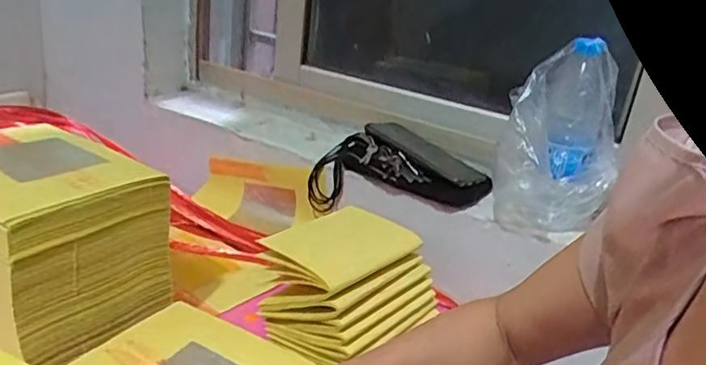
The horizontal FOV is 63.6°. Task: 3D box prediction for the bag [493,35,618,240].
[{"bbox_3d":[0.234,-0.044,0.653,0.131,0.222,0.066,0,23,-17],"label":"bag"}]

